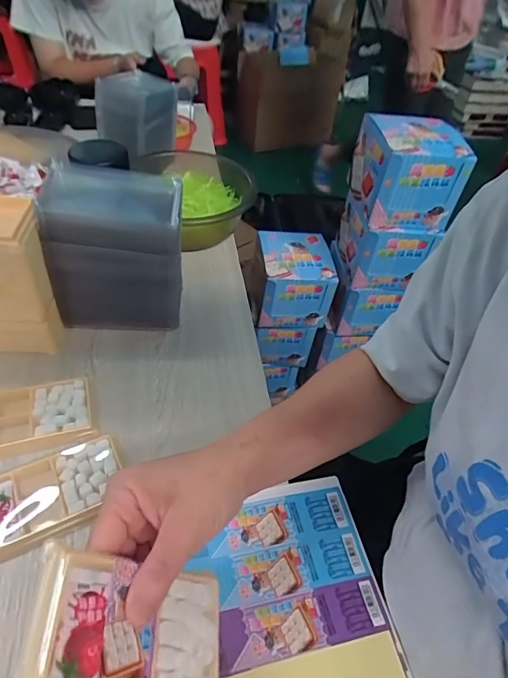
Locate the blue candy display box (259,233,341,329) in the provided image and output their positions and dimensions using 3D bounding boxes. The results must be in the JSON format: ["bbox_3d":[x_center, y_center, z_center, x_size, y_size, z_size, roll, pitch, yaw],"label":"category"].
[{"bbox_3d":[0.084,-0.130,0.943,0.146,0.135,0.166,0,46,-7],"label":"blue candy display box"}]

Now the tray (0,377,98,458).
[{"bbox_3d":[-0.232,0.081,0.444,0.127,0.013,0.072,-9,48,-16],"label":"tray"}]

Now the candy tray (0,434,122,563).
[{"bbox_3d":[-0.182,0.139,0.393,0.124,0.020,0.075,-18,50,-23],"label":"candy tray"}]

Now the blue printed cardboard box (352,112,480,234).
[{"bbox_3d":[0.271,-0.303,0.784,0.154,0.130,0.181,1,45,-6],"label":"blue printed cardboard box"}]

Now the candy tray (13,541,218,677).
[{"bbox_3d":[-0.063,0.161,0.239,0.011,0.131,0.071,-22,51,24],"label":"candy tray"}]

